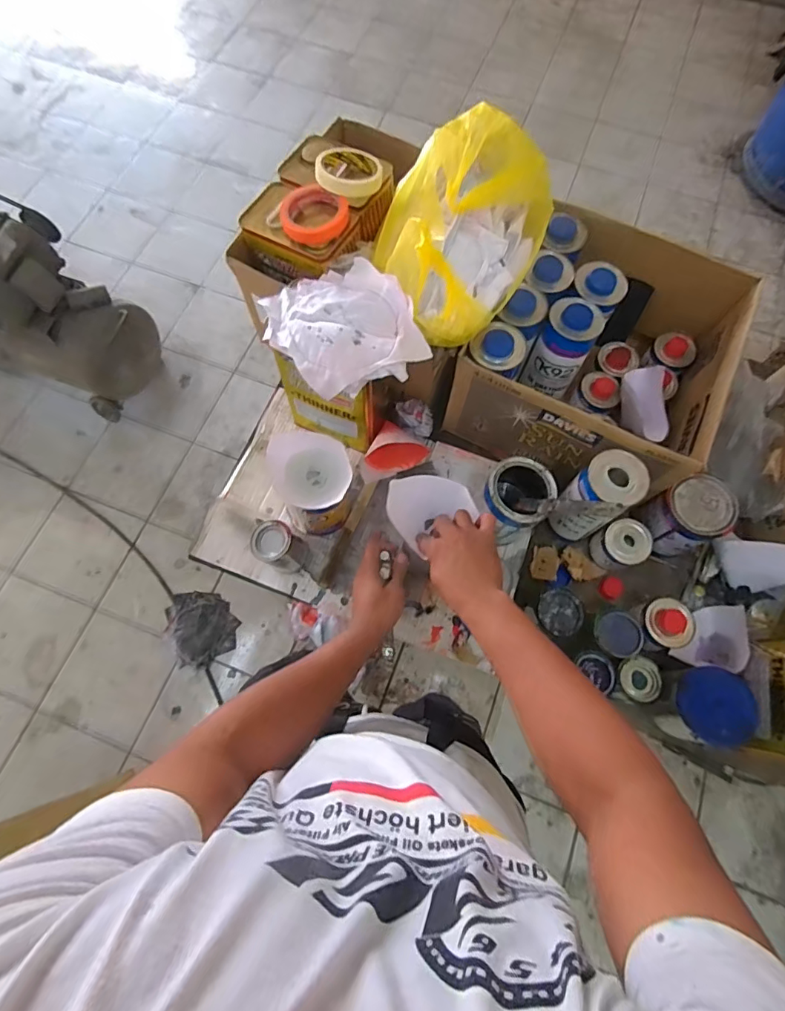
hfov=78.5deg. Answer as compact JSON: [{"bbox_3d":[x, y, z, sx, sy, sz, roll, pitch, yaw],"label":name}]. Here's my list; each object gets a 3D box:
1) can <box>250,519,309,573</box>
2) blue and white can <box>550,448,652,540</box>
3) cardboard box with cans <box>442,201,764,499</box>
[{"bbox_3d":[-0.179,0.064,0.758,0.076,0.075,0.066,6,71,2],"label":"can"},{"bbox_3d":[0.302,-0.005,0.724,0.093,0.177,0.078,-35,75,-11],"label":"blue and white can"},{"bbox_3d":[0.331,-0.249,0.821,0.380,0.205,0.378,25,73,8],"label":"cardboard box with cans"}]

